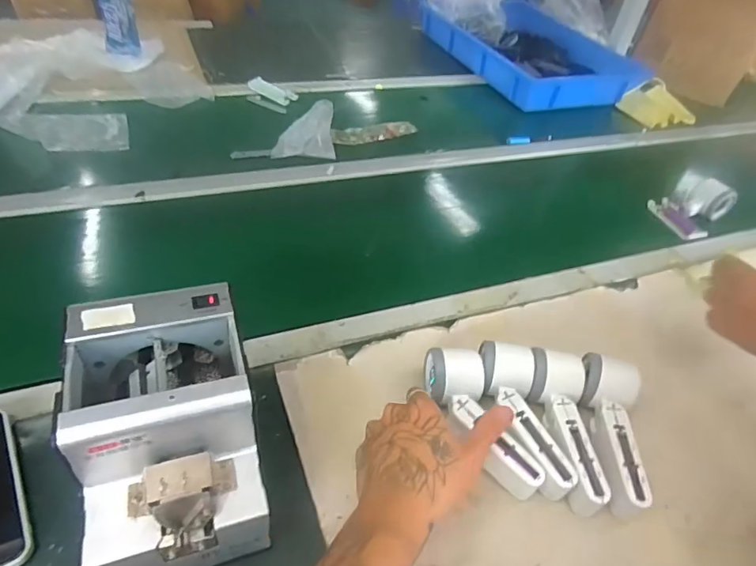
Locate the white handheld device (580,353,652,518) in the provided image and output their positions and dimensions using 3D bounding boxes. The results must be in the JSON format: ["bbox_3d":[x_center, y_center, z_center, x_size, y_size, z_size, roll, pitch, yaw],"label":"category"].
[{"bbox_3d":[0.236,0.150,0.497,0.059,0.053,0.153,15,43,7],"label":"white handheld device"}]

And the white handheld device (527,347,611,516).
[{"bbox_3d":[0.186,0.143,0.490,0.053,0.051,0.149,7,43,-2],"label":"white handheld device"}]

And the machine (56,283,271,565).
[{"bbox_3d":[-0.160,0.121,0.389,0.118,0.152,0.162,-8,45,-17],"label":"machine"}]

